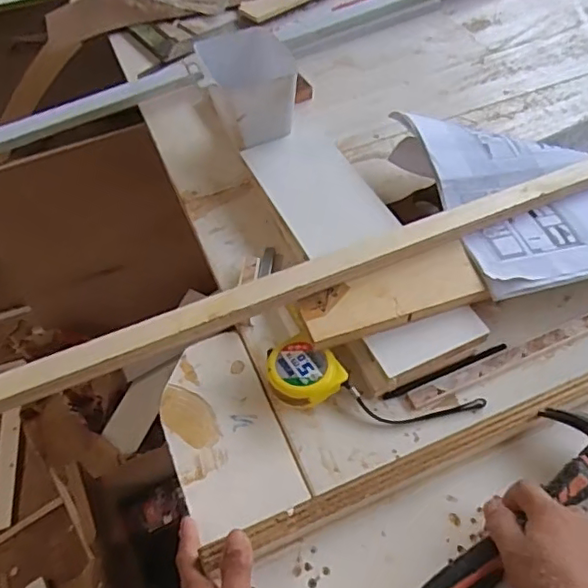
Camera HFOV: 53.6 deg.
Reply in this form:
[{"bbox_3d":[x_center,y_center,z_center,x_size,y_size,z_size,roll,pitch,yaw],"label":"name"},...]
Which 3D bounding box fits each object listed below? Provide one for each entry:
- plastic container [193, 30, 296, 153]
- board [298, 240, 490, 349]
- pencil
[{"bbox_3d":[-0.058,-0.259,0.725,0.105,0.088,0.134,-14,54,-7],"label":"plastic container"},{"bbox_3d":[0.093,0.000,0.559,0.174,0.017,0.060,-15,54,-8],"label":"board"},{"bbox_3d":[0.148,0.075,0.563,0.134,0.007,0.007,-20,55,-12],"label":"pencil"}]

